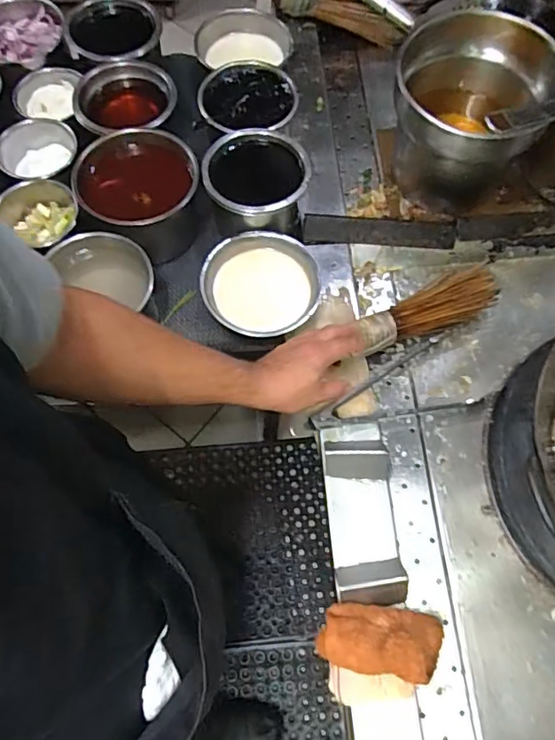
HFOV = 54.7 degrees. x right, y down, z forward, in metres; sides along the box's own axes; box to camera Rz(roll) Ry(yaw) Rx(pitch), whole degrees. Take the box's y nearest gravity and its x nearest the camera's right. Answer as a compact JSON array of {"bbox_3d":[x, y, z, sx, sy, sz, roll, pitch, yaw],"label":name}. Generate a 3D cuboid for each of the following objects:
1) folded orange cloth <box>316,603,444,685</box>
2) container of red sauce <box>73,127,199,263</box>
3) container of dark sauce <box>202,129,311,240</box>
[{"bbox_3d":[0.120,0.306,0.606,0.149,0.068,0.070,5,68,2],"label":"folded orange cloth"},{"bbox_3d":[-0.206,-0.261,0.811,0.171,0.113,0.167,0,68,0],"label":"container of red sauce"},{"bbox_3d":[-0.031,-0.273,0.824,0.153,0.103,0.150,-6,68,-2],"label":"container of dark sauce"}]

